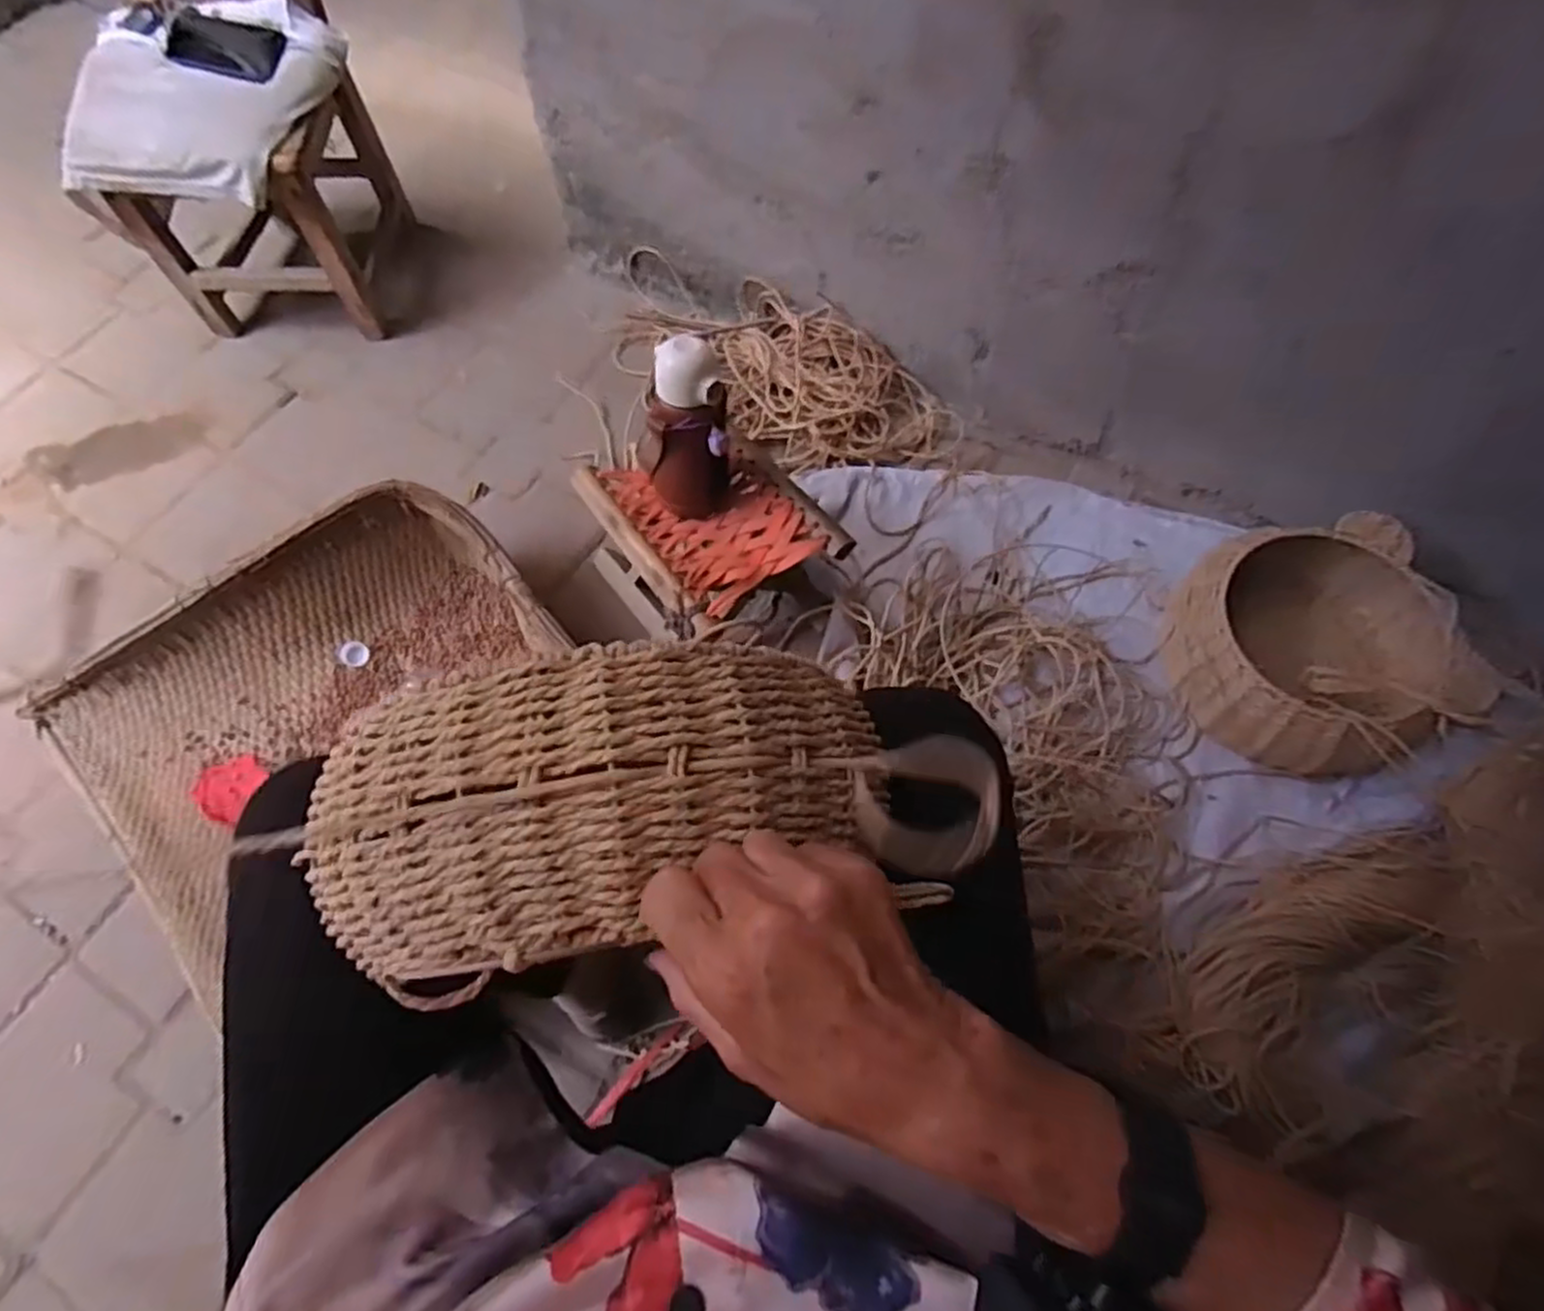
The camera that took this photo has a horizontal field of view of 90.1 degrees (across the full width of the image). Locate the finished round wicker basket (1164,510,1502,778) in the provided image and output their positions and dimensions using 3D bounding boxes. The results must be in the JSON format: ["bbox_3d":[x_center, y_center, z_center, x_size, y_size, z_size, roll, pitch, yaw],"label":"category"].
[{"bbox_3d":[0.689,0.001,1.004,0.351,0.171,0.311,-24,66,-11],"label":"finished round wicker basket"}]

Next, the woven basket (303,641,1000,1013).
[{"bbox_3d":[-0.056,0.068,0.349,0.292,0.095,0.121,-7,63,-11],"label":"woven basket"}]

